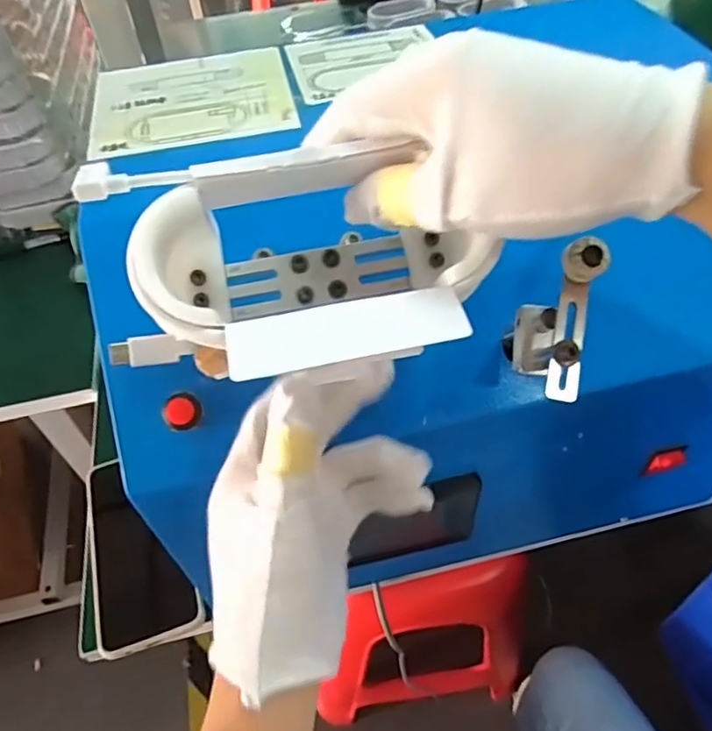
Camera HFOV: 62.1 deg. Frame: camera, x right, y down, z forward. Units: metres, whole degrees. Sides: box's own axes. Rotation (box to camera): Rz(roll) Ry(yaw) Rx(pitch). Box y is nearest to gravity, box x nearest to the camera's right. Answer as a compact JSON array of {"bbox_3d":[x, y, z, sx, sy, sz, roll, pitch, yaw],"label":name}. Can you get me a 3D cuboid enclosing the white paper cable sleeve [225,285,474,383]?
[{"bbox_3d":[-0.003,-0.013,0.202,0.080,0.006,0.029,-11,50,-7],"label":"white paper cable sleeve"}]

